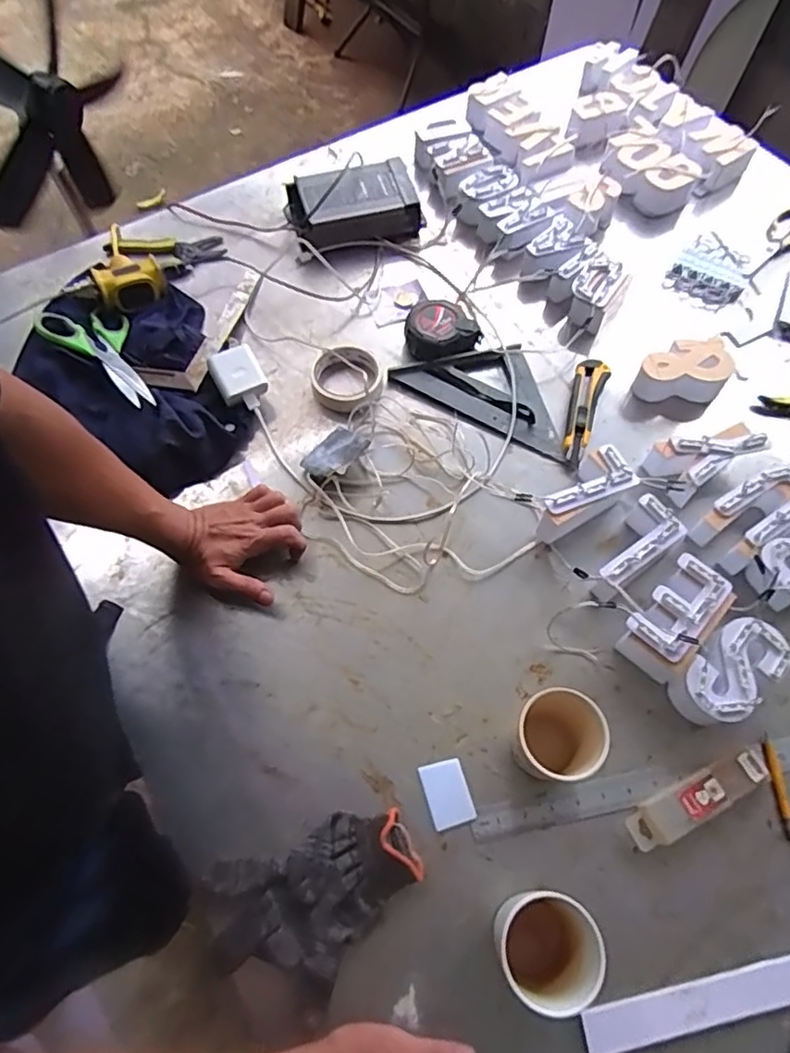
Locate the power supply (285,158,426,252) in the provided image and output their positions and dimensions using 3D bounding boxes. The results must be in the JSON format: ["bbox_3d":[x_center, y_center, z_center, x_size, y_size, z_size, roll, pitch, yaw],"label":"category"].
[{"bbox_3d":[-0.060,-0.463,0.876,0.181,0.045,0.119,-15,64,-7],"label":"power supply"}]

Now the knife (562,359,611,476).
[{"bbox_3d":[0.225,-0.139,0.738,0.038,0.019,0.159,20,65,10],"label":"knife"}]

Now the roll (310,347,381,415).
[{"bbox_3d":[-0.063,-0.183,0.756,0.088,0.031,0.085,0,63,0],"label":"roll"}]

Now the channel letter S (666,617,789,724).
[{"bbox_3d":[0.319,0.138,0.583,0.114,0.044,0.066,-36,68,-16],"label":"channel letter S"}]

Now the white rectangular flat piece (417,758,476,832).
[{"bbox_3d":[0.048,0.246,0.561,0.040,0.004,0.056,-17,64,-8],"label":"white rectangular flat piece"}]

